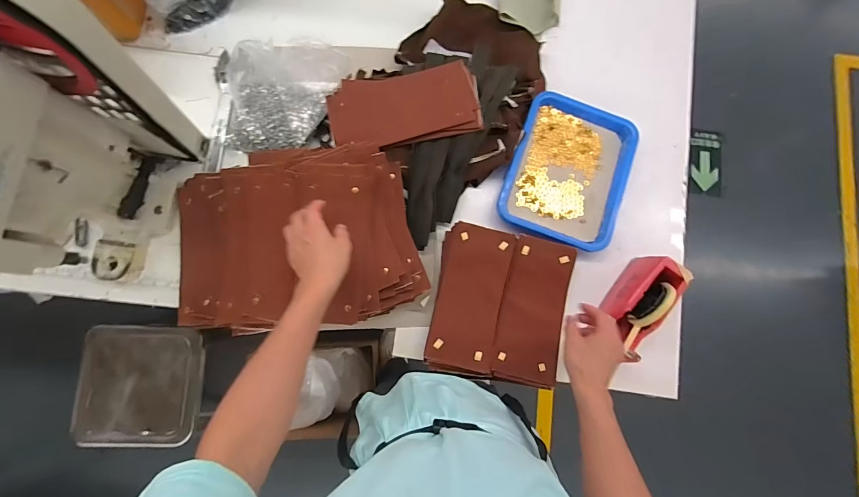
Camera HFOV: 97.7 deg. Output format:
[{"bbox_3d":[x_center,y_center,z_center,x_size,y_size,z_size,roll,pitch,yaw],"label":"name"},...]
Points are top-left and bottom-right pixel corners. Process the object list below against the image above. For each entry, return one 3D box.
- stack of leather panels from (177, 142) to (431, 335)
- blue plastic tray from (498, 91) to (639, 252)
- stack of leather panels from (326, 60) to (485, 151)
[{"bbox_3d":[-0.243,-0.012,0.671,0.423,0.083,0.301,-10,83,-5],"label":"stack of leather panels"},{"bbox_3d":[0.275,-0.156,0.741,0.223,0.030,0.289,20,81,-1],"label":"blue plastic tray"},{"bbox_3d":[-0.046,-0.263,0.703,0.277,0.024,0.135,-12,83,-5],"label":"stack of leather panels"}]

